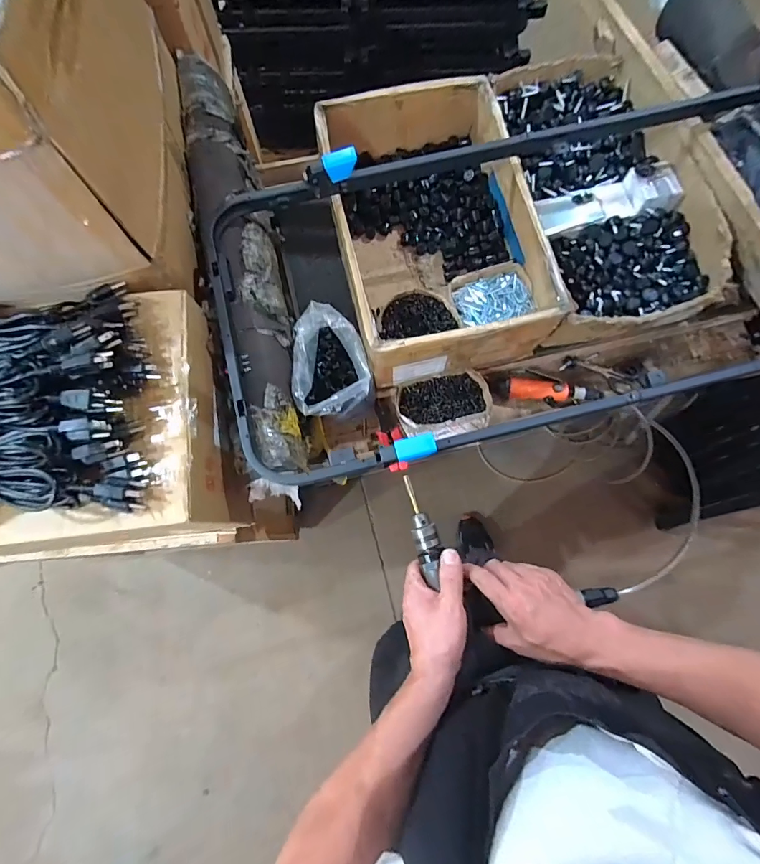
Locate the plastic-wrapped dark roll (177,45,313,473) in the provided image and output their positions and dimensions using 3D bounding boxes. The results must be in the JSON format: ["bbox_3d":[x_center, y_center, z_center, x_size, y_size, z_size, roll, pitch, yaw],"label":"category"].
[{"bbox_3d":[-0.246,-0.331,0.742,0.125,0.111,0.836,-18,77,-3],"label":"plastic-wrapped dark roll"}]

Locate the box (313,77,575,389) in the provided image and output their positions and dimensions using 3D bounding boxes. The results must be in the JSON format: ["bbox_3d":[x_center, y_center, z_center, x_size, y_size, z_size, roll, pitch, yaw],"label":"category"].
[{"bbox_3d":[0.097,-0.387,0.825,0.347,0.180,0.533,-14,77,-2],"label":"box"}]

